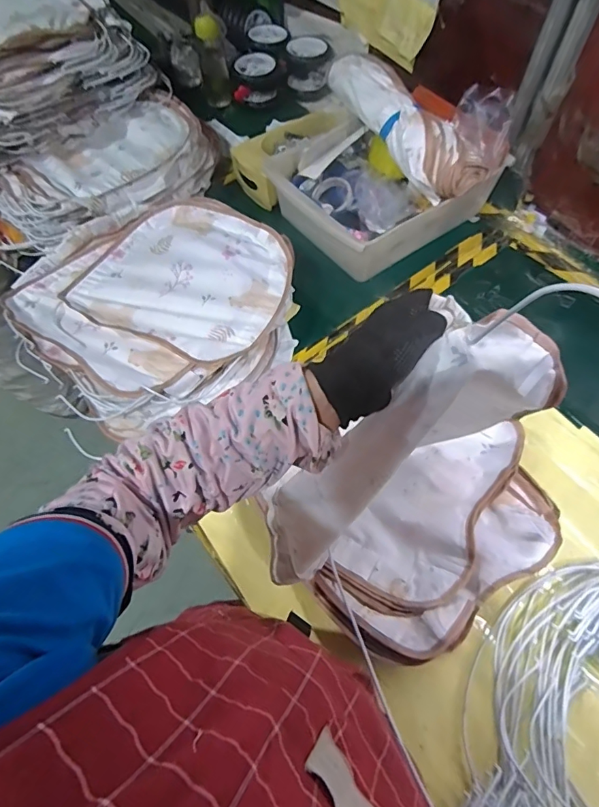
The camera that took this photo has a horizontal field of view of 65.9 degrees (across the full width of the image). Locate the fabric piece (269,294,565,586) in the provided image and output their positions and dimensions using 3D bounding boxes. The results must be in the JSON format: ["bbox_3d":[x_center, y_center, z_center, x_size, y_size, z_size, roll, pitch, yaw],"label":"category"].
[{"bbox_3d":[0.088,0.069,0.491,0.147,0.400,0.100,-4,51,-48],"label":"fabric piece"}]

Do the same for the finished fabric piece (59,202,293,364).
[{"bbox_3d":[-0.205,-0.256,0.890,0.371,0.024,0.352,20,62,10],"label":"finished fabric piece"}]

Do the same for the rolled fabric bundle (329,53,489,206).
[{"bbox_3d":[0.214,-0.581,0.950,0.142,0.092,0.392,-28,64,-15],"label":"rolled fabric bundle"}]

